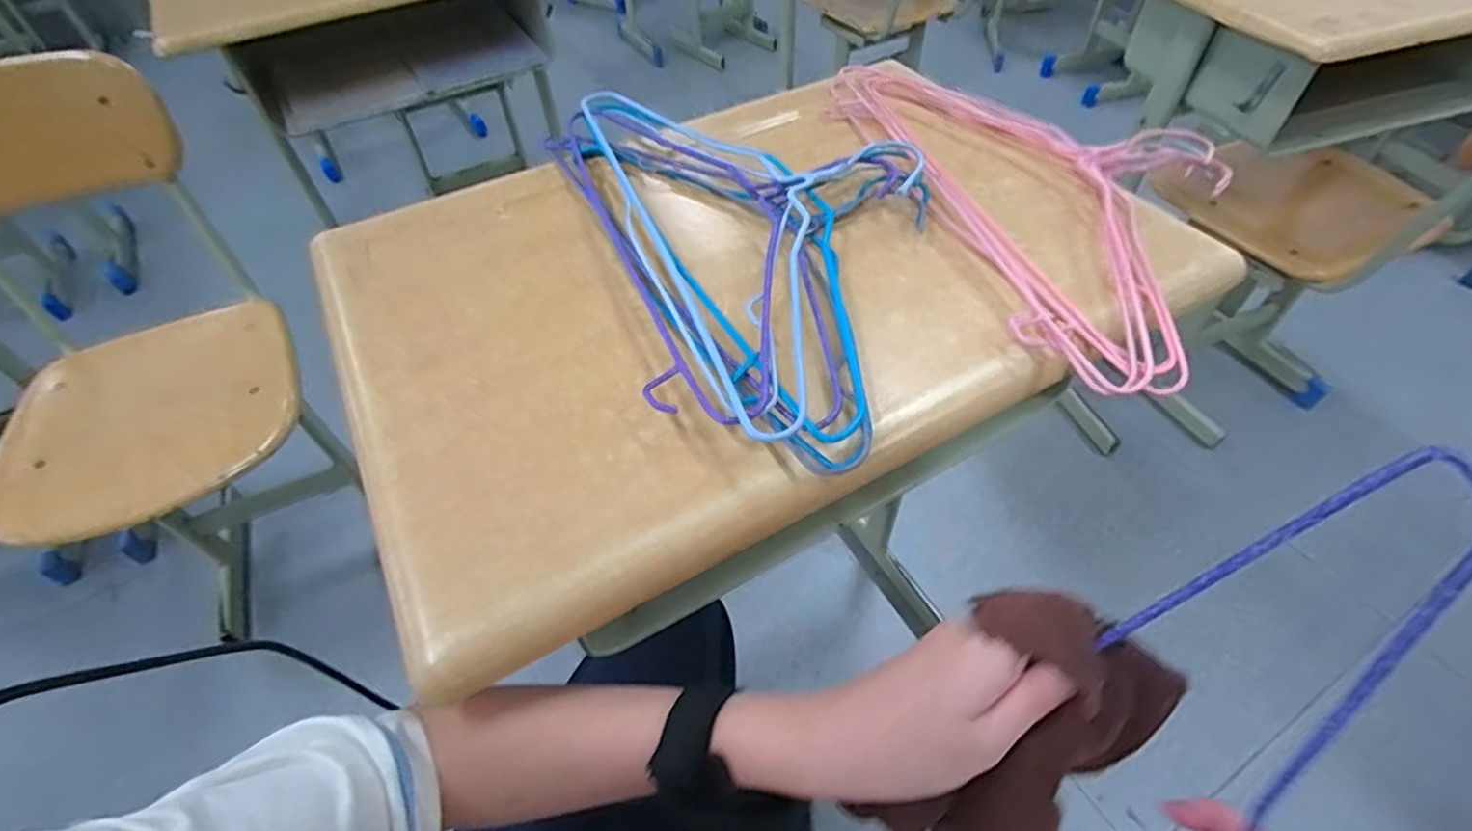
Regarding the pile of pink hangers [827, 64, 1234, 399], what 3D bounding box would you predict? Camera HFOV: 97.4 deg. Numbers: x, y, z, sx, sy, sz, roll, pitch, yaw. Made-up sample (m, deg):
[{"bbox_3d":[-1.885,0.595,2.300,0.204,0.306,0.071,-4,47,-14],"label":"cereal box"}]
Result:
[{"bbox_3d":[0.248,-0.195,0.512,0.236,0.028,0.439,-13,50,-8],"label":"pile of pink hangers"}]

